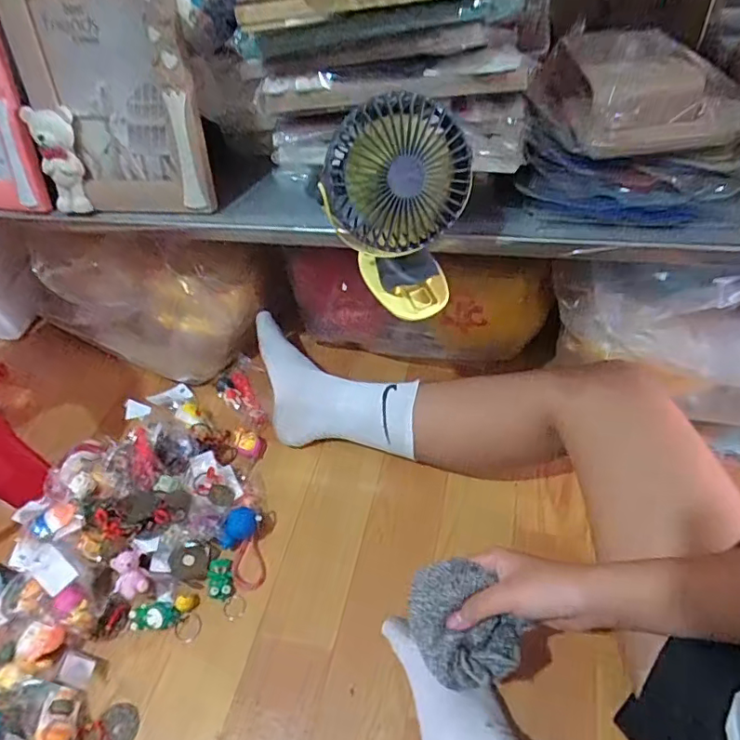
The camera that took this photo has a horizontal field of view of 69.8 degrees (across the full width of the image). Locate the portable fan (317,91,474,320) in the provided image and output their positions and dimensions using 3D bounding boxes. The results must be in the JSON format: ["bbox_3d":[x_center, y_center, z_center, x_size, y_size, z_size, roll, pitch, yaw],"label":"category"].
[{"bbox_3d":[0.027,-0.138,0.453,0.105,0.173,0.073,8,50,14],"label":"portable fan"}]

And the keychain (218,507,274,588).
[{"bbox_3d":[-0.141,0.196,0.598,0.049,0.033,0.090,-2,49,5],"label":"keychain"}]

